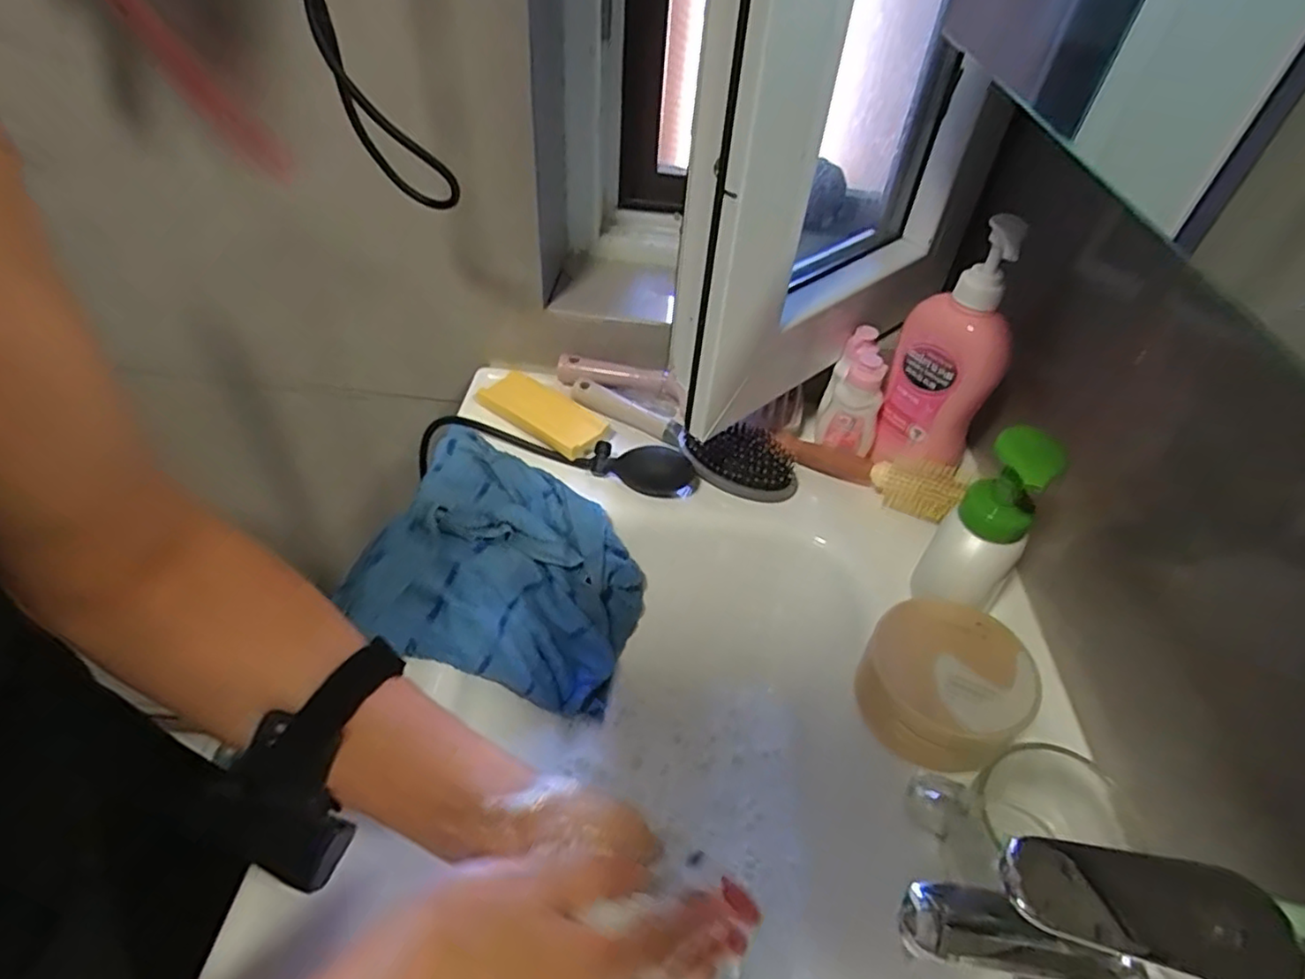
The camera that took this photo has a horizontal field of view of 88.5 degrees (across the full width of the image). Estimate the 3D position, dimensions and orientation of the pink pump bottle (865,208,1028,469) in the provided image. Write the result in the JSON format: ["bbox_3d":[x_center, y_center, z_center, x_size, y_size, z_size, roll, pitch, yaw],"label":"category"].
[{"bbox_3d":[0.247,-0.109,0.560,0.086,0.215,0.080,23,49,18],"label":"pink pump bottle"}]

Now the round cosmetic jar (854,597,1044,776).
[{"bbox_3d":[0.195,0.127,0.450,0.106,0.046,0.102,2,46,-2],"label":"round cosmetic jar"}]

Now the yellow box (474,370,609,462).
[{"bbox_3d":[-0.107,-0.075,0.642,0.134,0.013,0.055,31,51,24],"label":"yellow box"}]

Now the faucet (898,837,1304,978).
[{"bbox_3d":[0.174,0.206,0.305,0.123,0.153,0.044,13,46,8],"label":"faucet"}]

